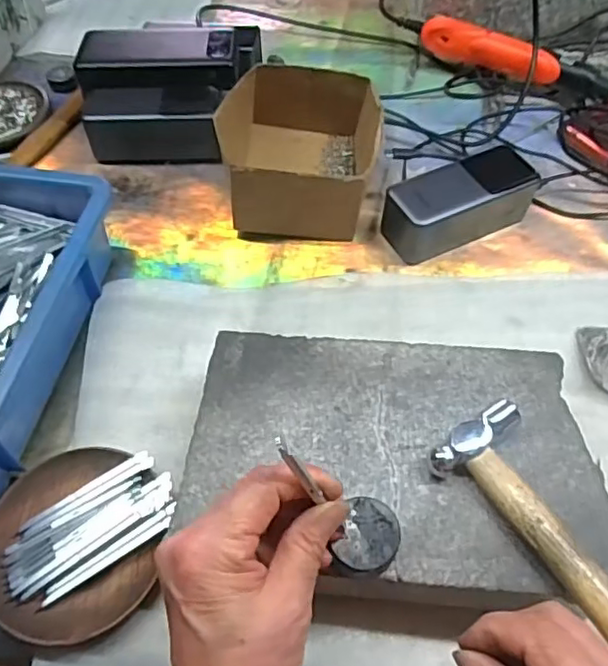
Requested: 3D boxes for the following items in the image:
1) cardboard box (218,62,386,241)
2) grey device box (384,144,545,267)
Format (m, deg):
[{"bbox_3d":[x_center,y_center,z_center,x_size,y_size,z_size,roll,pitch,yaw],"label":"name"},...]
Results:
[{"bbox_3d":[-0.003,-0.166,0.540,0.136,0.061,0.156,0,55,0],"label":"cardboard box"},{"bbox_3d":[0.136,-0.113,0.527,0.133,0.050,0.055,-24,58,-15],"label":"grey device box"}]

